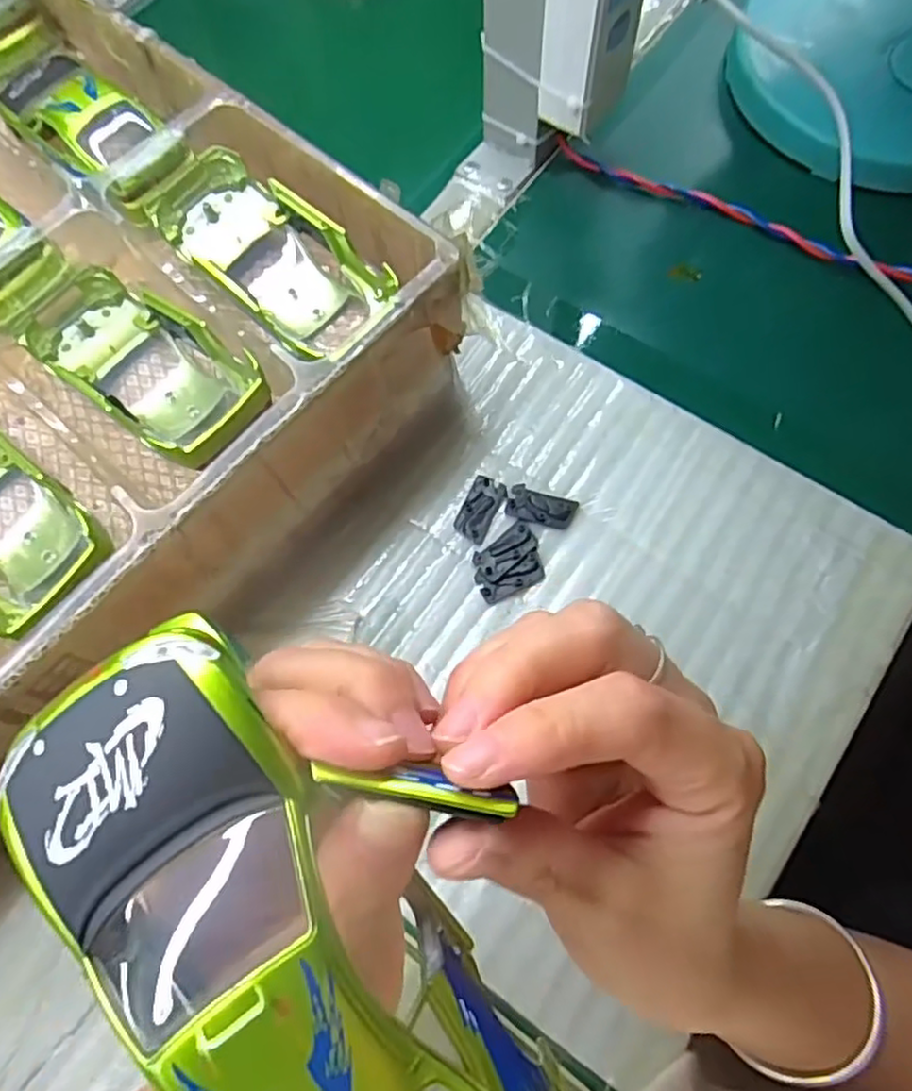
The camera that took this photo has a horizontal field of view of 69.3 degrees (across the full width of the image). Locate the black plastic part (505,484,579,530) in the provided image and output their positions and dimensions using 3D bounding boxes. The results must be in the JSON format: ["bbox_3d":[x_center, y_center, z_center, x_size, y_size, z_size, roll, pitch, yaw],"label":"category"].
[{"bbox_3d":[0.043,-0.020,0.331,0.034,0.004,0.017,16,72,8],"label":"black plastic part"}]

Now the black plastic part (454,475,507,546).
[{"bbox_3d":[0.012,-0.019,0.332,0.018,0.004,0.033,26,73,11],"label":"black plastic part"}]

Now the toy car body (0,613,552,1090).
[{"bbox_3d":[-0.029,0.076,0.117,0.048,0.028,0.128,-37,84,-11],"label":"toy car body"}]

